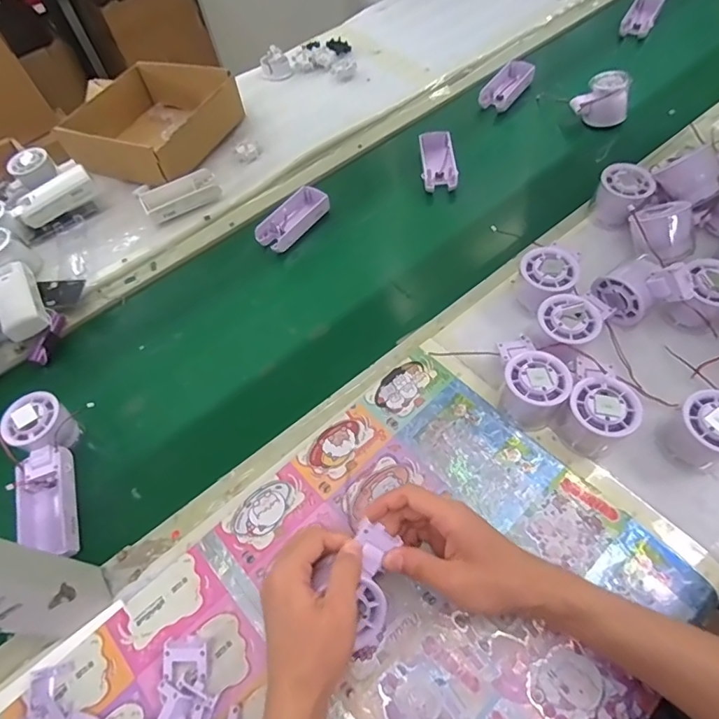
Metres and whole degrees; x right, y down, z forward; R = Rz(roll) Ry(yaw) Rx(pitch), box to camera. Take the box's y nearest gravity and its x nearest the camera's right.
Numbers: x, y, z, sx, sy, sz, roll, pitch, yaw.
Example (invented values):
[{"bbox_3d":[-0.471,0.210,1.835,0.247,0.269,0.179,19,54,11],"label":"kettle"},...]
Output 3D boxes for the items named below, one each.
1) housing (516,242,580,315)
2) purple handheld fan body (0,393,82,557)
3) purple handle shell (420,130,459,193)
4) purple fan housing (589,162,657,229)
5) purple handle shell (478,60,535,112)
[{"bbox_3d":[0.204,-0.089,0.531,0.058,0.055,0.073,25,64,19],"label":"housing"},{"bbox_3d":[-0.314,0.116,0.485,0.053,0.053,0.165,-18,59,-5],"label":"purple handheld fan body"},{"bbox_3d":[0.113,-0.284,0.699,0.047,0.030,0.102,-5,57,4],"label":"purple handle shell"},{"bbox_3d":[0.312,-0.192,0.583,0.058,0.056,0.055,25,64,19],"label":"purple fan housing"},{"bbox_3d":[0.236,-0.437,0.772,0.055,0.027,0.092,31,66,24],"label":"purple handle shell"}]

